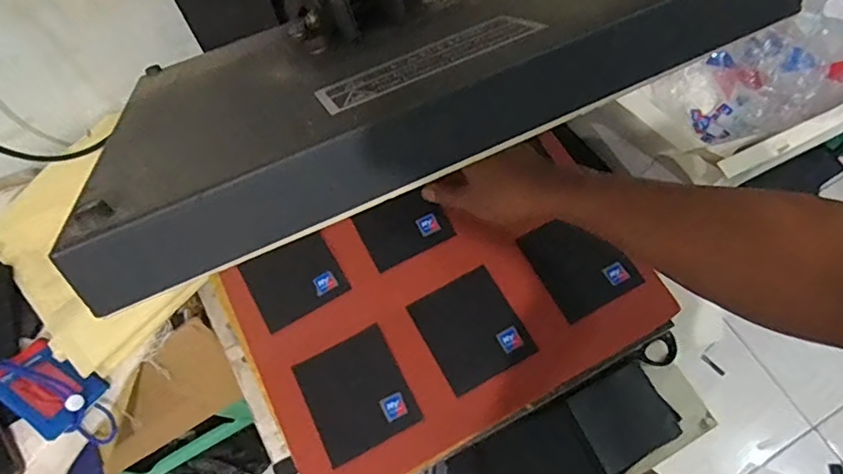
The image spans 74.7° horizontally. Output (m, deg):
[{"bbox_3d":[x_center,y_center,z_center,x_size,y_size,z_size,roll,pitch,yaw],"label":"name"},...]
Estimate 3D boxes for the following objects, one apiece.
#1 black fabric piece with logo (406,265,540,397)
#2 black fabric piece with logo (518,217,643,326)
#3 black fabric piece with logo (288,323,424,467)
[{"bbox_3d":[0.048,0.087,0.530,0.088,0.004,0.097,-29,71,-8],"label":"black fabric piece with logo"},{"bbox_3d":[0.157,0.025,0.553,0.082,0.010,0.097,-29,69,-6],"label":"black fabric piece with logo"},{"bbox_3d":[-0.059,0.143,0.508,0.089,0.004,0.097,-26,67,-11],"label":"black fabric piece with logo"}]

